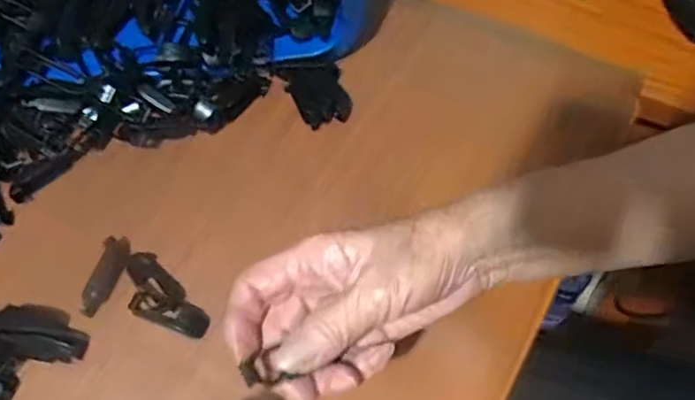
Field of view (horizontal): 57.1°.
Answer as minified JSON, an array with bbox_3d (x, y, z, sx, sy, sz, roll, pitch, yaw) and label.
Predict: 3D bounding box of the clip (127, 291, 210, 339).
[{"bbox_3d":[-0.118,0.073,0.423,0.056,0.013,0.021,20,62,12],"label":"clip"}]

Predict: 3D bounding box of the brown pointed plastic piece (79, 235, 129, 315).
[{"bbox_3d":[-0.164,0.051,0.434,0.017,0.012,0.056,15,61,9],"label":"brown pointed plastic piece"}]

